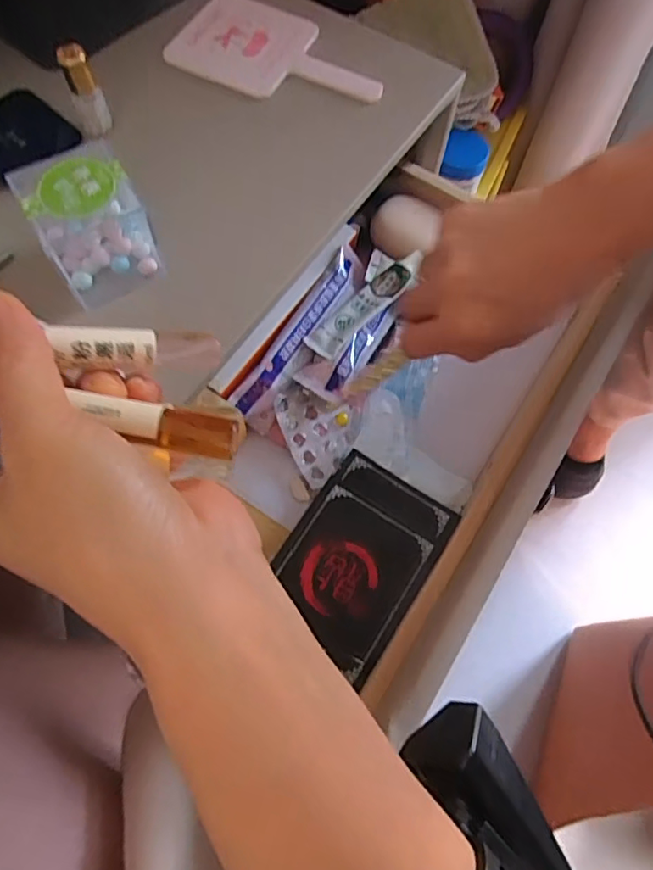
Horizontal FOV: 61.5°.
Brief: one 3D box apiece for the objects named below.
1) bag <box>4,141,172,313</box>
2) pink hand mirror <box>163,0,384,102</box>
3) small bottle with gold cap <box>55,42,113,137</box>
[{"bbox_3d":[-0.133,-0.118,0.308,0.061,0.060,0.058,-29,72,-14],"label":"bag"},{"bbox_3d":[-0.032,-0.280,0.401,0.152,0.007,0.078,21,68,6],"label":"pink hand mirror"},{"bbox_3d":[-0.155,-0.220,0.352,0.020,0.052,0.017,-24,71,-12],"label":"small bottle with gold cap"}]

